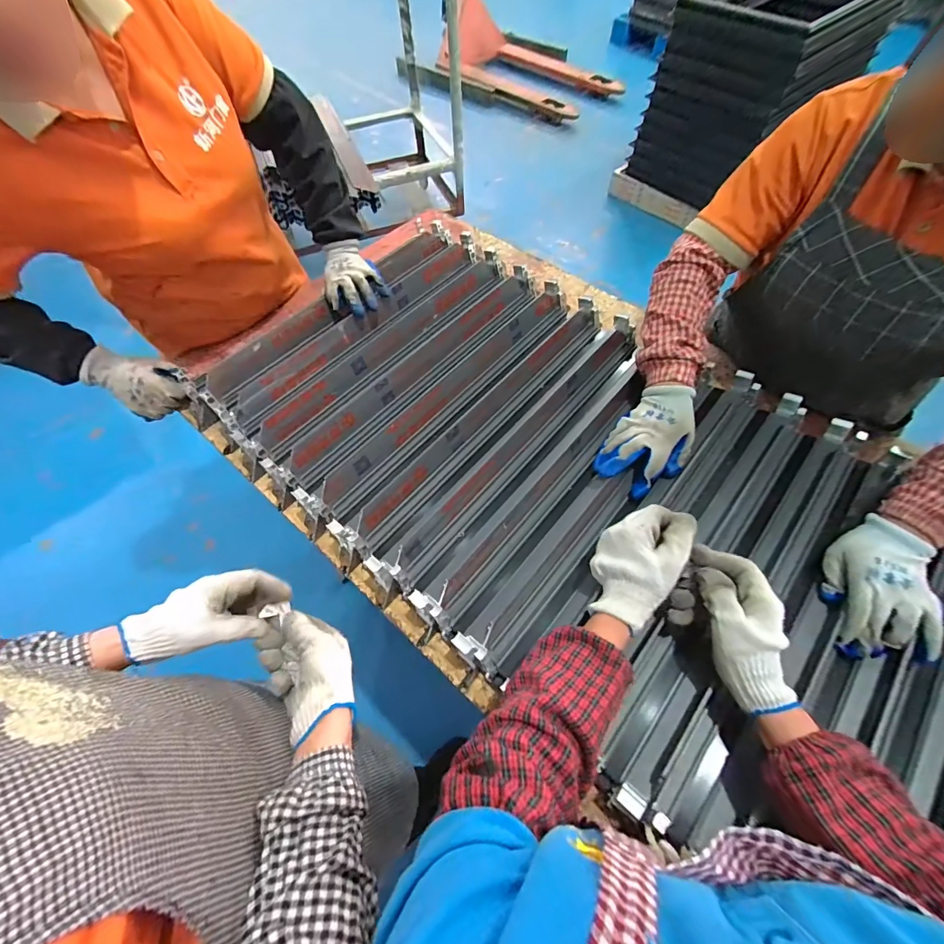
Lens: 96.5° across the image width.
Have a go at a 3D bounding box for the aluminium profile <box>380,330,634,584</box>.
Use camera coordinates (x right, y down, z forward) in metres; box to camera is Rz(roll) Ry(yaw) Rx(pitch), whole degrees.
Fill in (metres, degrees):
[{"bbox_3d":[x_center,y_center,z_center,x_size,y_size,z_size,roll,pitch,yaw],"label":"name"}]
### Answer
[{"bbox_3d":[0.078,-0.054,0.627,0.064,0.028,0.536,37,68,19],"label":"aluminium profile"}]

